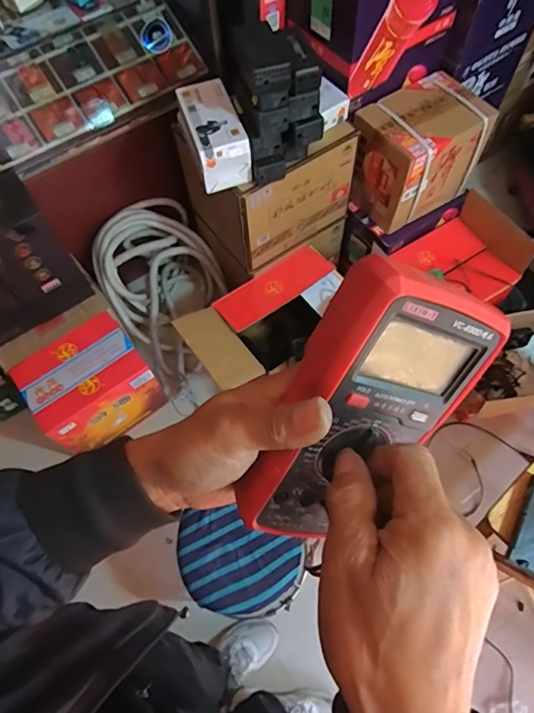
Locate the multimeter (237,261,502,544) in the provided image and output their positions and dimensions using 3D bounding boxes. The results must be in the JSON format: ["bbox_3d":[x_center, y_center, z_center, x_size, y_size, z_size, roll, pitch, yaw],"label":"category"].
[{"bbox_3d":[0.048,0.031,0.280,0.095,0.181,0.042,18,27,-26],"label":"multimeter"}]

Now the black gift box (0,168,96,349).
[{"bbox_3d":[-0.741,-0.236,1.294,0.364,0.374,0.212,-36,69,-14],"label":"black gift box"}]

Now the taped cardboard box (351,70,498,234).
[{"bbox_3d":[0.437,-0.596,1.387,0.342,0.273,0.234,-28,67,-11],"label":"taped cardboard box"}]

